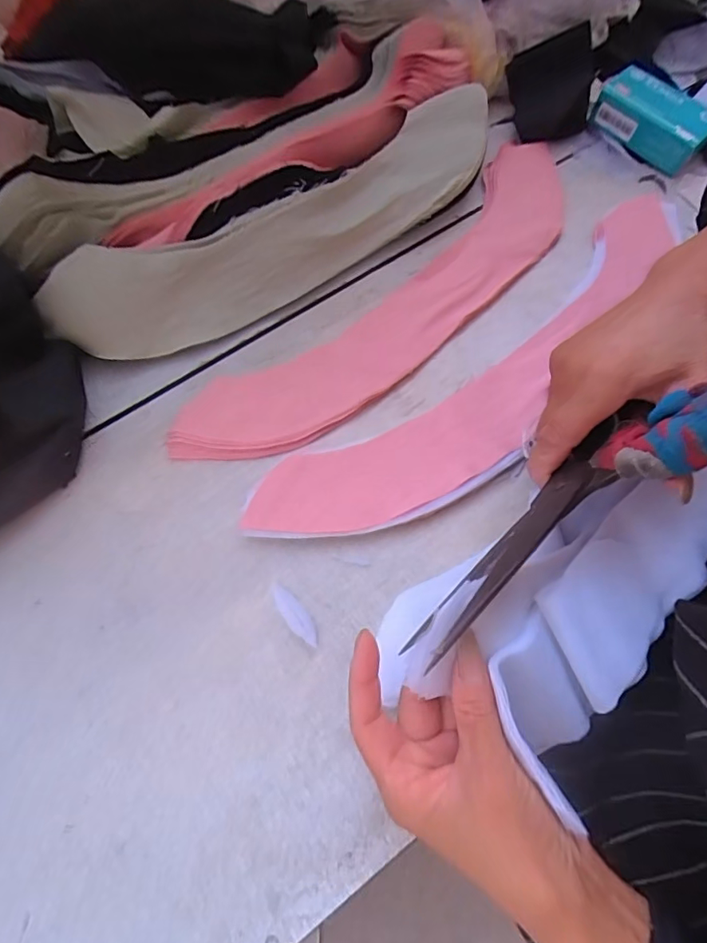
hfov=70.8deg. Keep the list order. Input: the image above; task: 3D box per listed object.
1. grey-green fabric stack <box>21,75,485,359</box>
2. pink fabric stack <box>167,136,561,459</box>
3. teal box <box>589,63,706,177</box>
[{"bbox_3d":[-0.043,-0.200,0.408,0.403,0.058,0.081,-33,70,-12],"label":"grey-green fabric stack"},{"bbox_3d":[0.043,-0.143,0.411,0.103,0.011,0.428,42,74,17],"label":"pink fabric stack"},{"bbox_3d":[0.282,-0.331,0.467,0.060,0.040,0.101,-42,72,-15],"label":"teal box"}]

